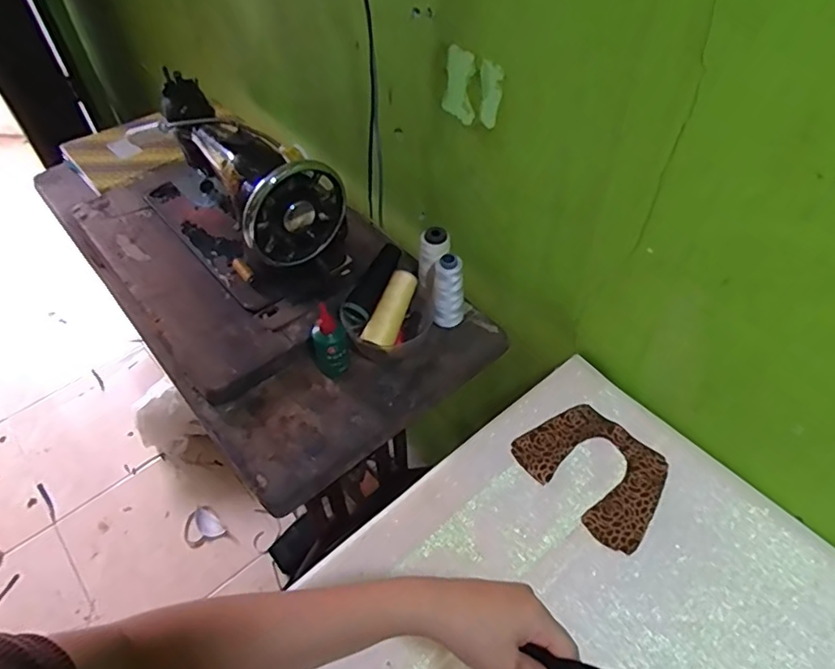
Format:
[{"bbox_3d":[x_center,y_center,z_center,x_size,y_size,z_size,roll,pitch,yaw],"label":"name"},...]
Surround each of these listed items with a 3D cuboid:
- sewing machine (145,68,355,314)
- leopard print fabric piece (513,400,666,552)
[{"bbox_3d":[-0.267,-0.222,0.833,0.175,0.205,0.373,-33,57,-24],"label":"sewing machine"},{"bbox_3d":[0.207,0.153,0.655,0.124,0.005,0.160,-37,63,-22],"label":"leopard print fabric piece"}]

